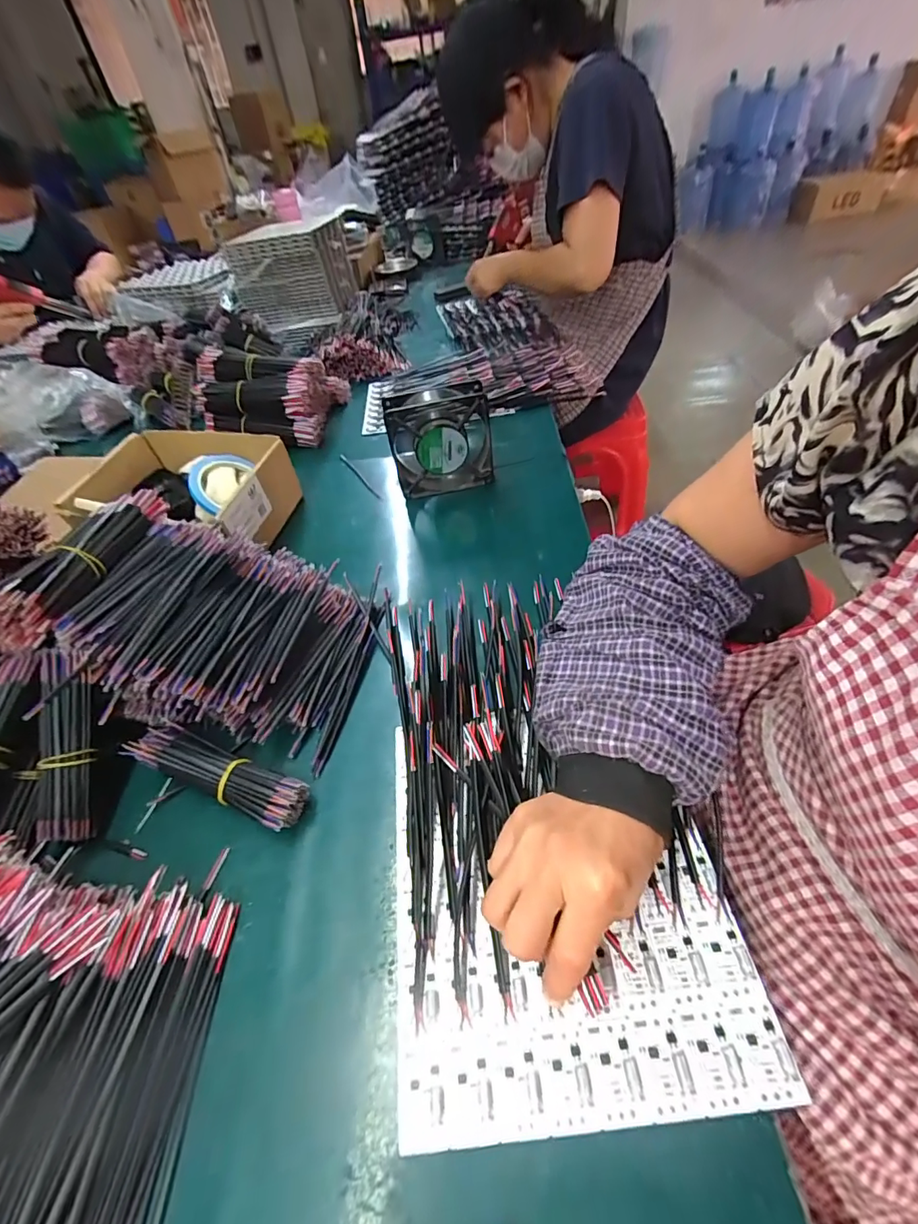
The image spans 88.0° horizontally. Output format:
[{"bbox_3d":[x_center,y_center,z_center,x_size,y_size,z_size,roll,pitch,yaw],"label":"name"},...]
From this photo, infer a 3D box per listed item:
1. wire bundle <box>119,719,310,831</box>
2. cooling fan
[{"bbox_3d":[-0.187,0.123,0.368,0.152,0.028,0.037,13,51,19],"label":"wire bundle"},{"bbox_3d":[-0.020,-0.198,0.581,0.120,0.132,0.041,-8,48,1],"label":"cooling fan"}]

